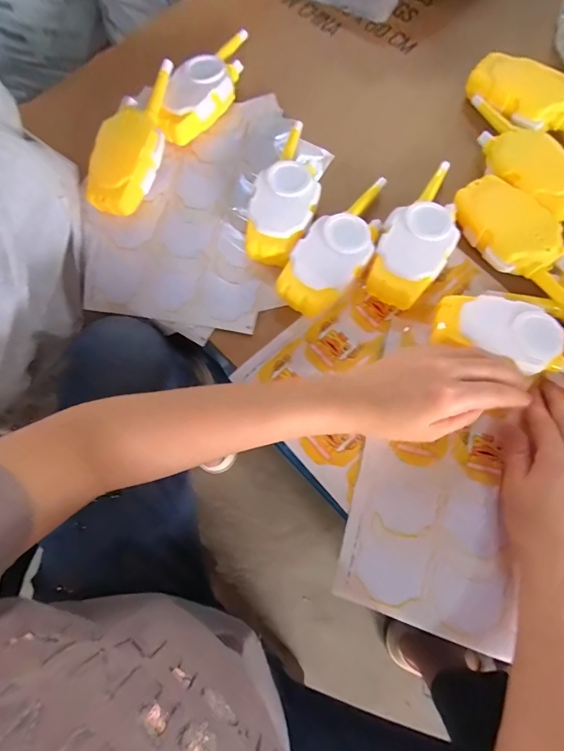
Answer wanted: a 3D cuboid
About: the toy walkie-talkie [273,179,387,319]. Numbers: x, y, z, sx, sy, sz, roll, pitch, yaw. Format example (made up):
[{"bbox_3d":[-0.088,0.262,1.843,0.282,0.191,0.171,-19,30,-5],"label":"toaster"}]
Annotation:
[{"bbox_3d":[0.061,-0.130,0.382,0.064,0.034,0.170,36,77,11],"label":"toy walkie-talkie"}]

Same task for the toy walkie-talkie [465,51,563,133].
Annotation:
[{"bbox_3d":[0.279,-0.288,0.415,0.165,0.032,0.065,42,79,13],"label":"toy walkie-talkie"}]

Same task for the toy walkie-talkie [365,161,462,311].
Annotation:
[{"bbox_3d":[0.138,-0.140,0.384,0.064,0.030,0.164,28,76,10],"label":"toy walkie-talkie"}]

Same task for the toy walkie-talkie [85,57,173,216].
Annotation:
[{"bbox_3d":[-0.156,-0.255,0.421,0.066,0.038,0.173,20,75,8],"label":"toy walkie-talkie"}]

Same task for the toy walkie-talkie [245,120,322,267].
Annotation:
[{"bbox_3d":[0.008,-0.191,0.402,0.061,0.029,0.168,13,74,6],"label":"toy walkie-talkie"}]

